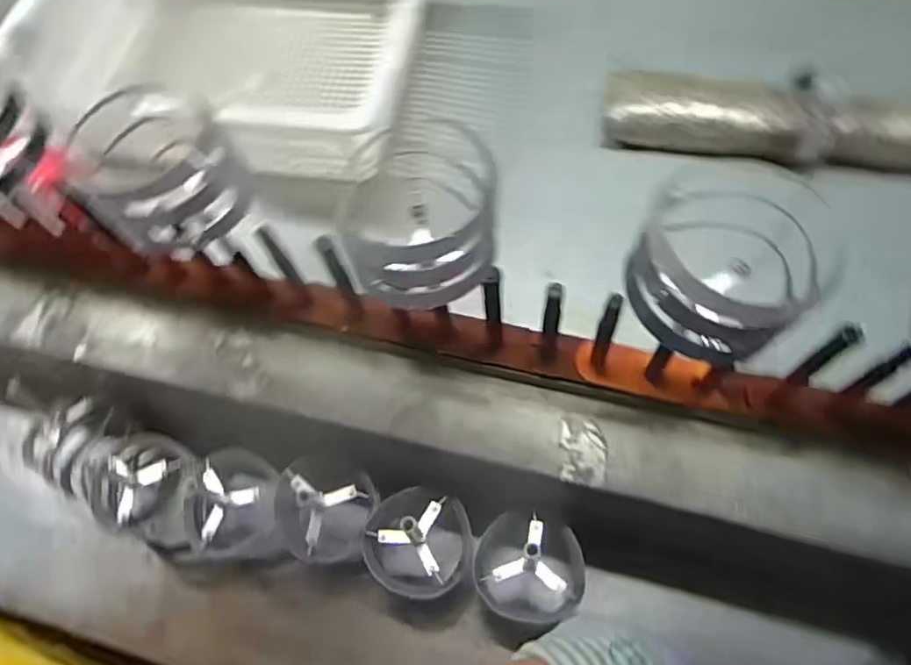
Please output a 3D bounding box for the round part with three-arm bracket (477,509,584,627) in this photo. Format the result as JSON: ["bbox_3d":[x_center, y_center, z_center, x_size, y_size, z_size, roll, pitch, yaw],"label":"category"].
[{"bbox_3d":[0.075,0.257,0.675,0.111,0.098,0.089,12,69,12],"label":"round part with three-arm bracket"}]

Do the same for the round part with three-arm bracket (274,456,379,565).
[{"bbox_3d":[-0.147,0.194,0.689,0.105,0.056,0.106,-2,67,6],"label":"round part with three-arm bracket"}]

